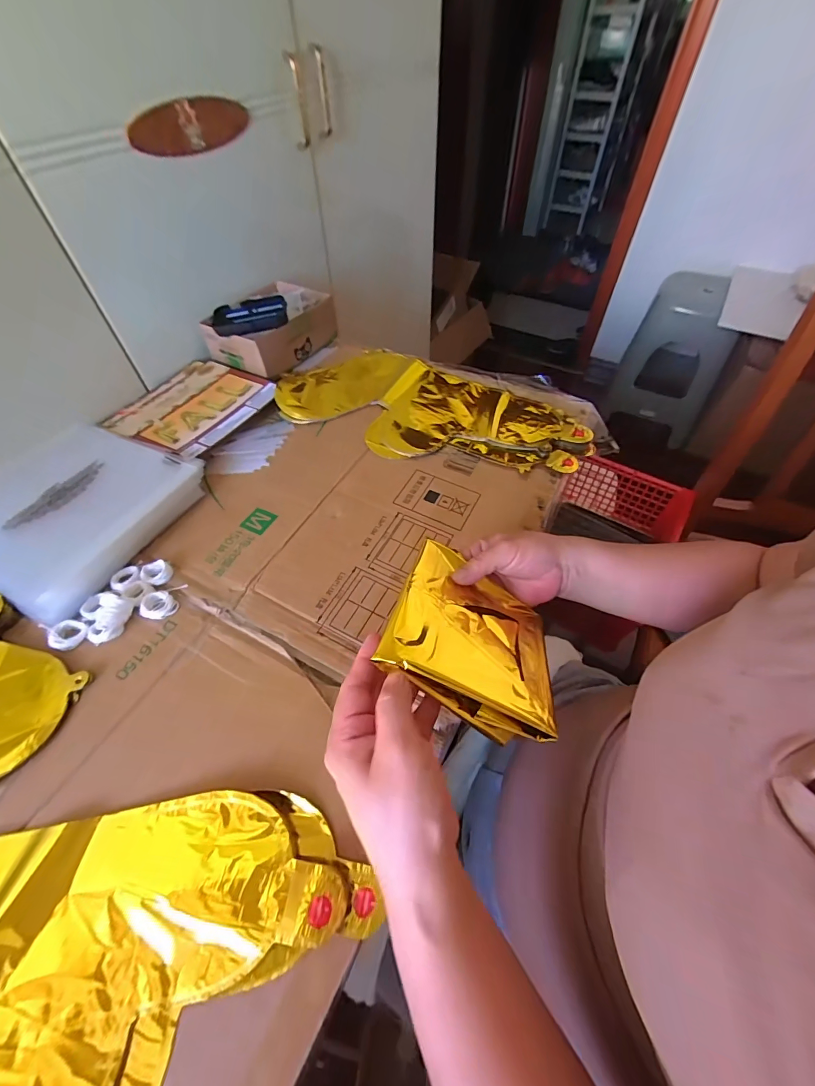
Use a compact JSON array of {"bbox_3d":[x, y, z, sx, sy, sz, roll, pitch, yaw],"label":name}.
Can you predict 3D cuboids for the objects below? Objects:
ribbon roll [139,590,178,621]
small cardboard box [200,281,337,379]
[{"bbox_3d":[-0.249,0.062,0.400,0.033,0.007,0.030,0,55,0],"label":"ribbon roll"},{"bbox_3d":[-0.217,-0.352,0.655,0.137,0.062,0.191,25,58,16],"label":"small cardboard box"}]

